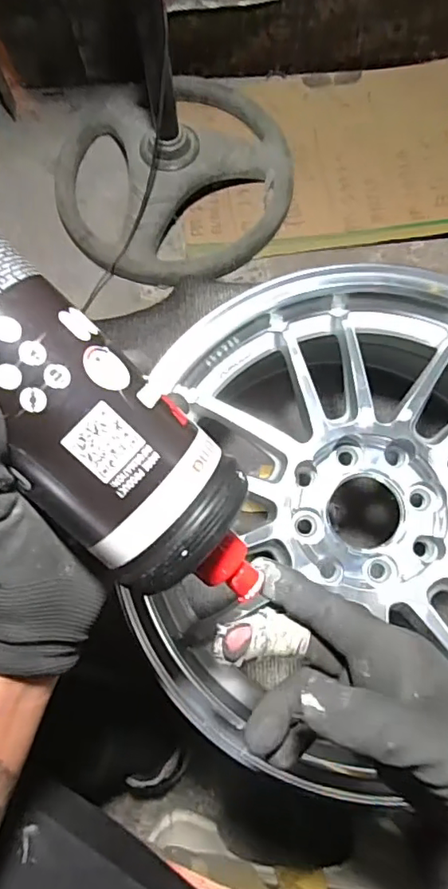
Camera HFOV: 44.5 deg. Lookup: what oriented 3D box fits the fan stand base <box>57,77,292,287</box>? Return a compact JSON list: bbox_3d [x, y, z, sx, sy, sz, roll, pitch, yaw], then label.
[{"bbox_3d":[-0.085,-0.465,0.924,0.387,0.089,0.387,0,74,1],"label":"fan stand base"}]

